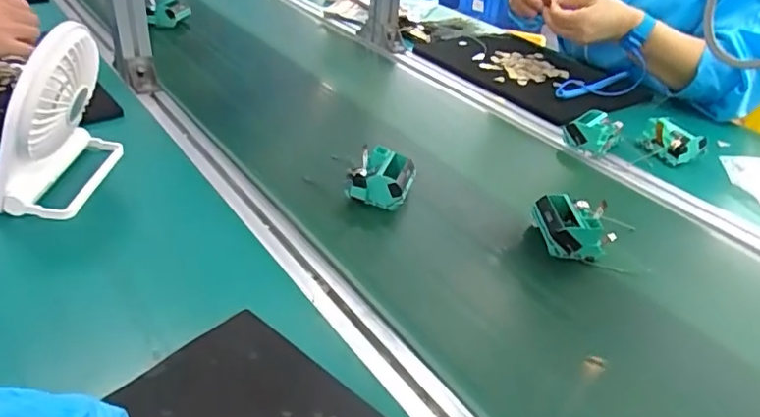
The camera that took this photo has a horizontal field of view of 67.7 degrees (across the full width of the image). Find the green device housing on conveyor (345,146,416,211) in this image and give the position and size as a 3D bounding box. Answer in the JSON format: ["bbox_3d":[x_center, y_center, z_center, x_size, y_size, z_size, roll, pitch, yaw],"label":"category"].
[{"bbox_3d":[0.000,-0.037,0.618,0.071,0.042,0.060,10,35,5],"label":"green device housing on conveyor"}]

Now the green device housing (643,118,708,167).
[{"bbox_3d":[0.391,-0.088,0.757,0.080,0.041,0.048,22,38,21],"label":"green device housing"}]

